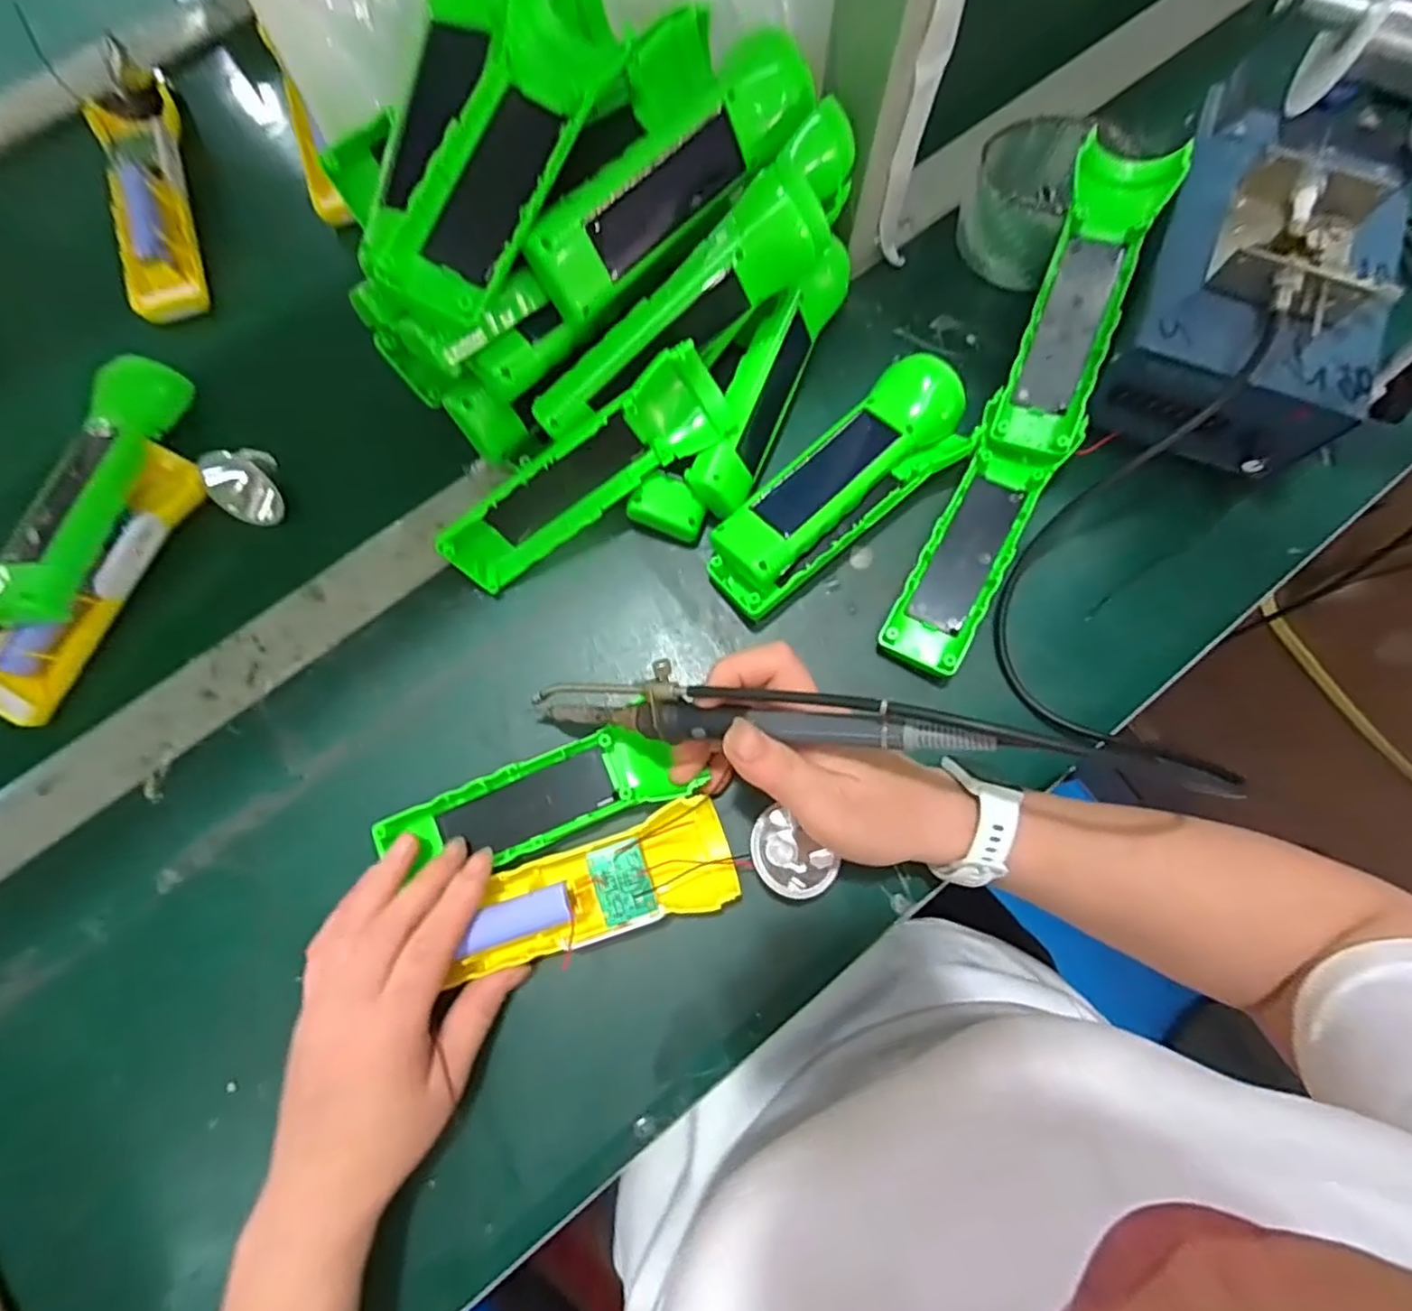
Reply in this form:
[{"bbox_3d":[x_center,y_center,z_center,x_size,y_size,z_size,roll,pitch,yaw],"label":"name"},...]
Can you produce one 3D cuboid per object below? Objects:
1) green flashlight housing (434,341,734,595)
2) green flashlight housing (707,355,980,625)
[{"bbox_3d":[-0.062,-0.092,0.342,0.162,0.035,0.043,-34,105,8],"label":"green flashlight housing"},{"bbox_3d":[0.074,-0.093,0.366,0.173,0.034,0.060,-41,80,-9],"label":"green flashlight housing"}]

